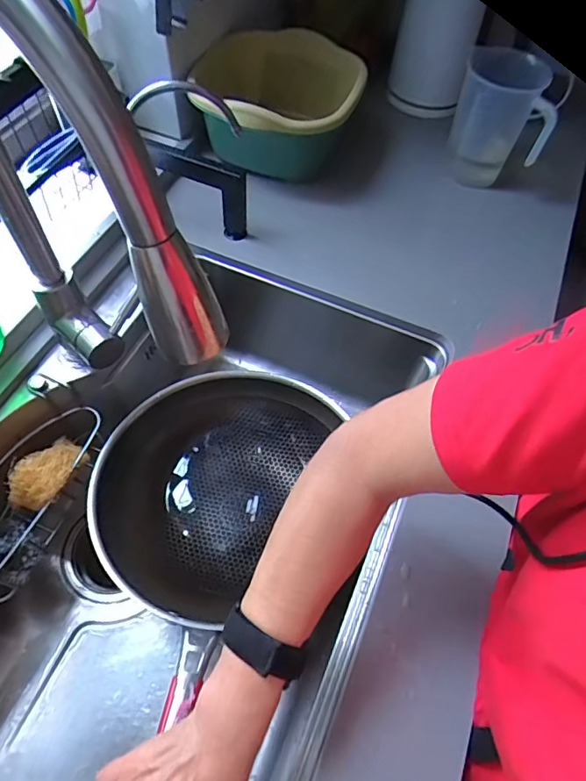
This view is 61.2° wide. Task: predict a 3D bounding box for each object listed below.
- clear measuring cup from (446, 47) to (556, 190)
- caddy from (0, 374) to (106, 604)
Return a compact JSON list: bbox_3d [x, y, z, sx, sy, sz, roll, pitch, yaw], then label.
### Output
[{"bbox_3d":[0.317,-0.418,0.770,0.135,0.166,0.119,15,59,5],"label":"clear measuring cup"},{"bbox_3d":[-0.311,0.116,0.576,0.092,0.119,0.229,18,59,7],"label":"caddy"}]

